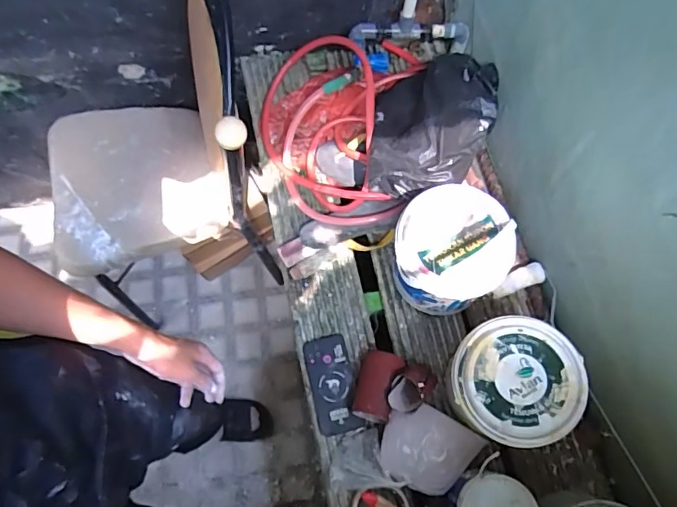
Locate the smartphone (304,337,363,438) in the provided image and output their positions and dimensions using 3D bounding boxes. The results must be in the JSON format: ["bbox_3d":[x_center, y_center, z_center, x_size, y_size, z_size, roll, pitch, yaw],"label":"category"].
[{"bbox_3d":[-0.009,0.237,0.907,0.079,0.014,0.169,-12,73,-5],"label":"smartphone"}]

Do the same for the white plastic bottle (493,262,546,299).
[{"bbox_3d":[0.336,0.054,0.938,0.102,0.036,0.039,-33,74,18],"label":"white plastic bottle"}]

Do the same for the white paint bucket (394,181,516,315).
[{"bbox_3d":[0.182,0.004,0.865,0.176,0.224,0.174,0,72,-1],"label":"white paint bucket"}]

